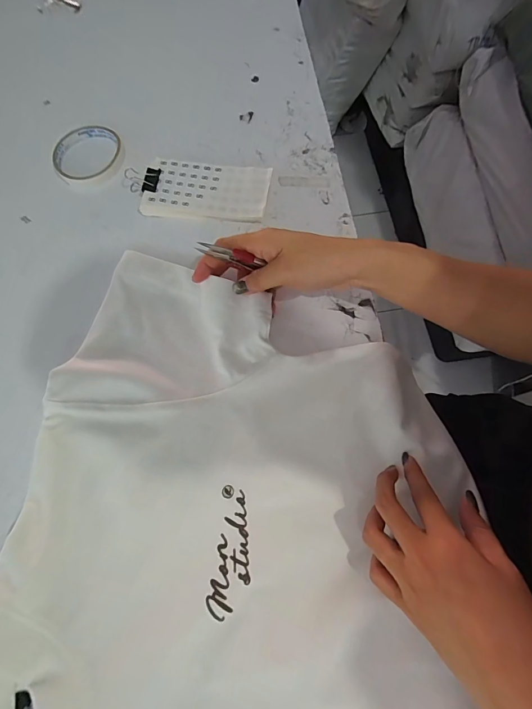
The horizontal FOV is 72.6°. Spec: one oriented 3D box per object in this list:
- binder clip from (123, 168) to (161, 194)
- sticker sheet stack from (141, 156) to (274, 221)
[{"bbox_3d":[-0.144,-0.204,0.422,0.038,0.019,0.033,5,72,4],"label":"binder clip"},{"bbox_3d":[-0.068,-0.190,0.423,0.141,0.016,0.072,5,72,4],"label":"sticker sheet stack"}]

